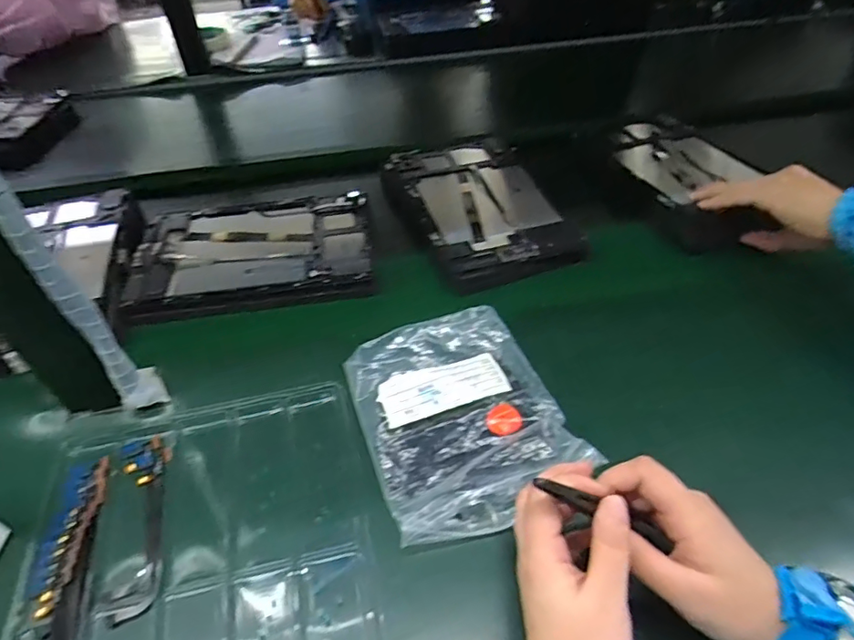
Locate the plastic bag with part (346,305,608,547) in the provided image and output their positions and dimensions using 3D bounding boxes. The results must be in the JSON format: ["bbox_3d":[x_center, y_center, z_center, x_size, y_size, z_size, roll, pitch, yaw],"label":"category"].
[{"bbox_3d":[0.024,0.069,0.403,0.143,0.029,0.171,-17,47,-12],"label":"plastic bag with part"}]

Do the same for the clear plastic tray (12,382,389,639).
[{"bbox_3d":[-0.143,0.167,0.332,0.216,0.015,0.266,-10,50,-8],"label":"clear plastic tray"}]

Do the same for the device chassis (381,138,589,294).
[{"bbox_3d":[0.055,-0.141,0.589,0.160,0.019,0.253,-15,51,-12],"label":"device chassis"}]

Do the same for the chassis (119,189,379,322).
[{"bbox_3d":[-0.178,-0.075,0.551,0.240,0.024,0.149,-8,52,-5],"label":"chassis"}]

